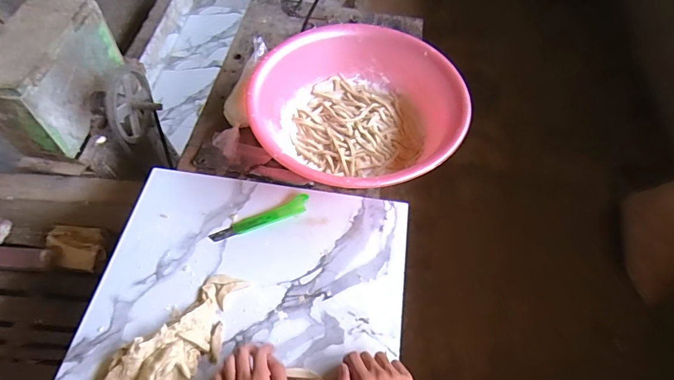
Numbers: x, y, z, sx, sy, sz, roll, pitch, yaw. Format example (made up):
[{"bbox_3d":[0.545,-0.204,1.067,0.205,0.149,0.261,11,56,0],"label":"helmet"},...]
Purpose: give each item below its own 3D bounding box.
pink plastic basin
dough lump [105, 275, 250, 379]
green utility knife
[{"bbox_3d":[0.041,-0.151,0.819,0.399,0.116,0.393,1,56,-2],"label":"pink plastic basin"},{"bbox_3d":[-0.228,0.220,0.607,0.106,0.043,0.237,38,62,20],"label":"dough lump"},{"bbox_3d":[-0.136,0.053,0.734,0.181,0.011,0.034,-21,60,-17],"label":"green utility knife"}]

